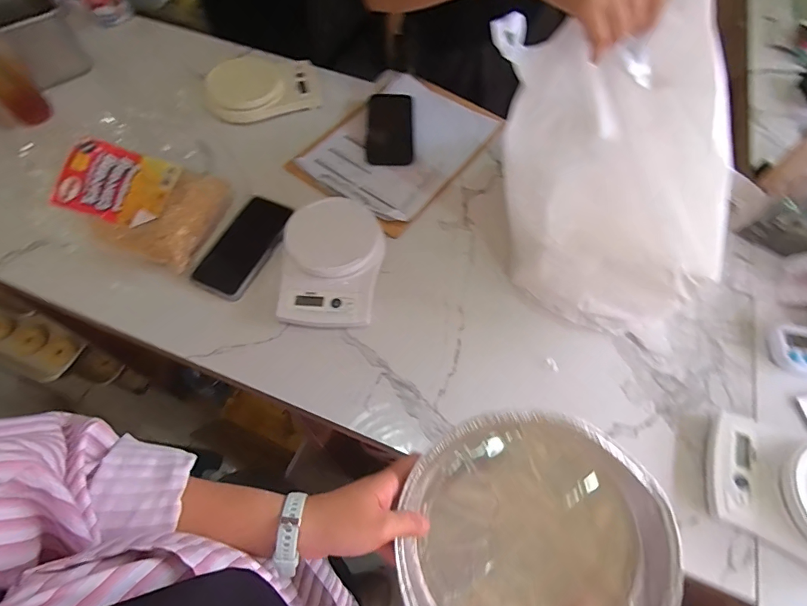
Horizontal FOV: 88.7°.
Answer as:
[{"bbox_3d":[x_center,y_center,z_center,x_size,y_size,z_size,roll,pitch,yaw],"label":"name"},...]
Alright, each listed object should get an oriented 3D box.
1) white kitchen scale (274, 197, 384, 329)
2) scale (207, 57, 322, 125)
[{"bbox_3d":[-0.099,-0.058,0.569,0.137,0.043,0.186,0,62,-1],"label":"white kitchen scale"},{"bbox_3d":[-0.253,-0.388,0.736,0.200,0.051,0.117,-19,64,-11],"label":"scale"}]

